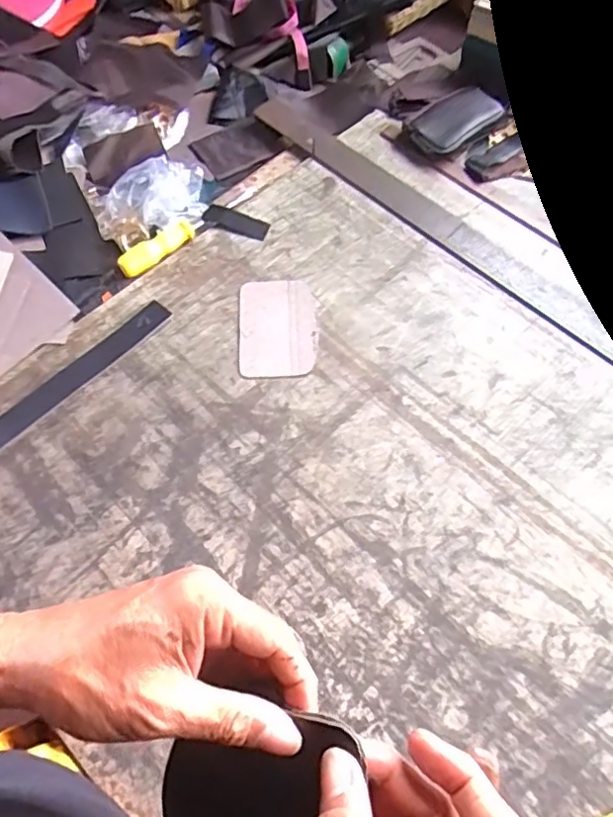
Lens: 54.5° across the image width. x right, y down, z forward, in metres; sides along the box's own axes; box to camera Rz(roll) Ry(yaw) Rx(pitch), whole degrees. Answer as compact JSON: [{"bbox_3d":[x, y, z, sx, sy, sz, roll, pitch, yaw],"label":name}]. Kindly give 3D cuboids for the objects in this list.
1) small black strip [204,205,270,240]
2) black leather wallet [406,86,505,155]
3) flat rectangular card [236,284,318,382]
[{"bbox_3d":[-0.086,-0.226,0.719,0.086,0.005,0.030,27,65,14],"label":"small black strip"},{"bbox_3d":[0.195,-0.379,0.786,0.116,0.032,0.077,-33,66,-16],"label":"black leather wallet"},{"bbox_3d":[-0.031,-0.089,0.645,0.084,0.004,0.124,-2,62,-1],"label":"flat rectangular card"}]

